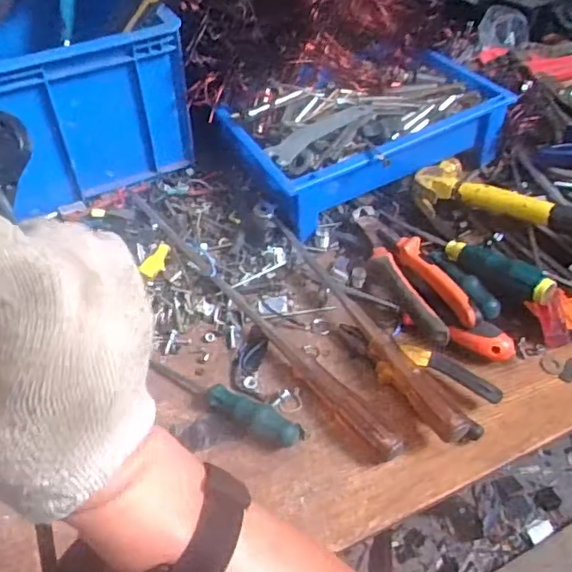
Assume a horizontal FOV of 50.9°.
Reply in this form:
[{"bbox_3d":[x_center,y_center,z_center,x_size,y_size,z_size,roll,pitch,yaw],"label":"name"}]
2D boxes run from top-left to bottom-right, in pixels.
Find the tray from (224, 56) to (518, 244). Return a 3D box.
[{"bbox_3d":[0.089,-0.181,0.701,0.305,0.083,0.168,-23,50,-20],"label":"tray"}]

